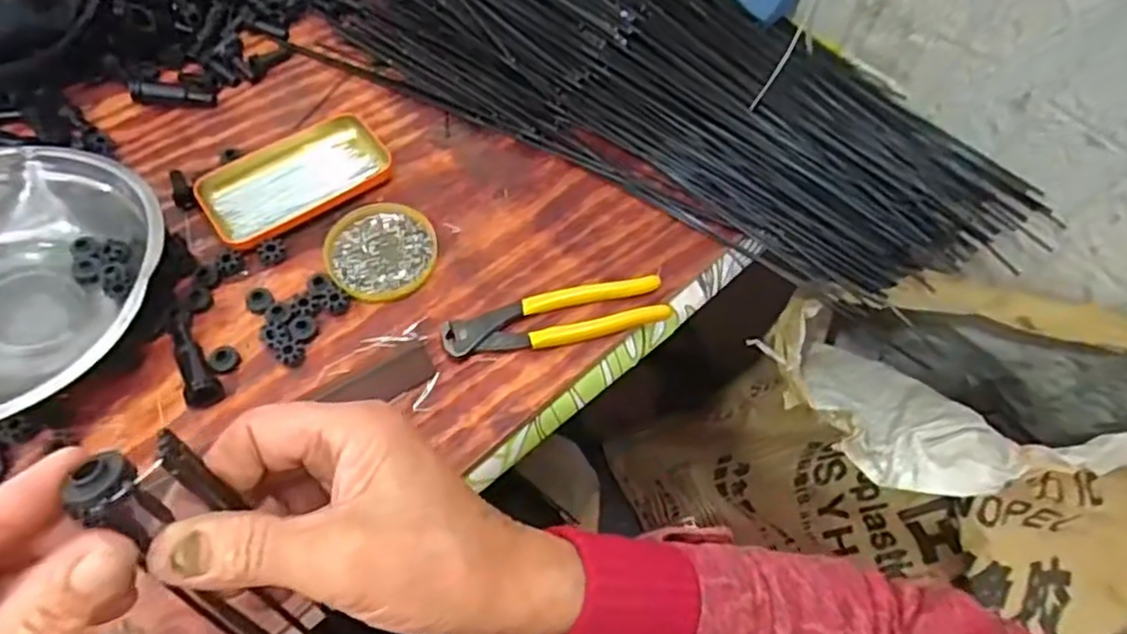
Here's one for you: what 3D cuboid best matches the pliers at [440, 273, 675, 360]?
[{"bbox_3d":[-0.005,0.000,0.505,0.162,0.015,0.040,-11,62,-9],"label":"pliers"}]

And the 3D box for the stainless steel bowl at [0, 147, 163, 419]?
[{"bbox_3d":[-0.365,-0.031,0.460,0.189,0.079,0.186,1,61,-2],"label":"stainless steel bowl"}]

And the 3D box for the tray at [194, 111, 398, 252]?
[{"bbox_3d":[-0.217,-0.115,0.562,0.142,0.018,0.085,-33,67,-19],"label":"tray"}]

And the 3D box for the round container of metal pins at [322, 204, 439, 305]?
[{"bbox_3d":[-0.143,-0.053,0.545,0.082,0.007,0.090,1,61,-2],"label":"round container of metal pins"}]

